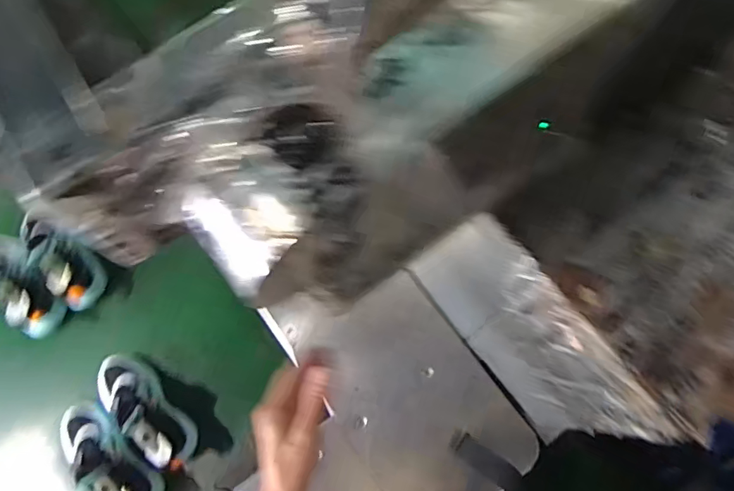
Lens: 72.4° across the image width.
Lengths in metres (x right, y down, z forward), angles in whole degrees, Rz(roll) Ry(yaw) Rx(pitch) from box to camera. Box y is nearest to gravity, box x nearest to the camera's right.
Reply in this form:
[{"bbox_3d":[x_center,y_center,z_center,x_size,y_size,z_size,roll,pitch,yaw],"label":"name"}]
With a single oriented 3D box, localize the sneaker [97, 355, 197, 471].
[{"bbox_3d":[-0.347,0.248,0.770,0.208,0.090,0.074,39,77,13],"label":"sneaker"}]

